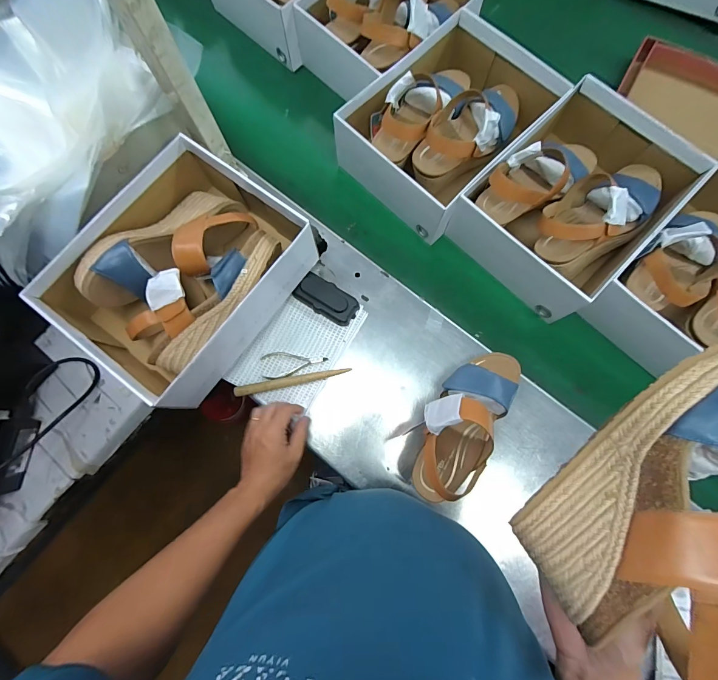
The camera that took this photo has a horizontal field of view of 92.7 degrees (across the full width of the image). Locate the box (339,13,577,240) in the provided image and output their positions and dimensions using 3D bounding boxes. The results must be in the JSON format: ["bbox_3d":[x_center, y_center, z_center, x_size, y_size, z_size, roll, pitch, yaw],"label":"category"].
[{"bbox_3d":[0.159,-0.370,0.580,0.349,0.127,0.240,-44,83,-8],"label":"box"}]

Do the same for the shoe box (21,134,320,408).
[{"bbox_3d":[-0.243,-0.093,0.497,0.236,0.125,0.294,35,81,5],"label":"shoe box"}]

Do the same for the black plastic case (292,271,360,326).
[{"bbox_3d":[-0.051,-0.066,0.551,0.099,0.024,0.051,31,81,4],"label":"black plastic case"}]

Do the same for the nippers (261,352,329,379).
[{"bbox_3d":[-0.100,0.038,0.532,0.102,0.010,0.043,-4,80,-2],"label":"nippers"}]

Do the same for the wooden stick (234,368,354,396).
[{"bbox_3d":[-0.101,0.063,0.525,0.172,0.018,0.015,-11,80,-3],"label":"wooden stick"}]

